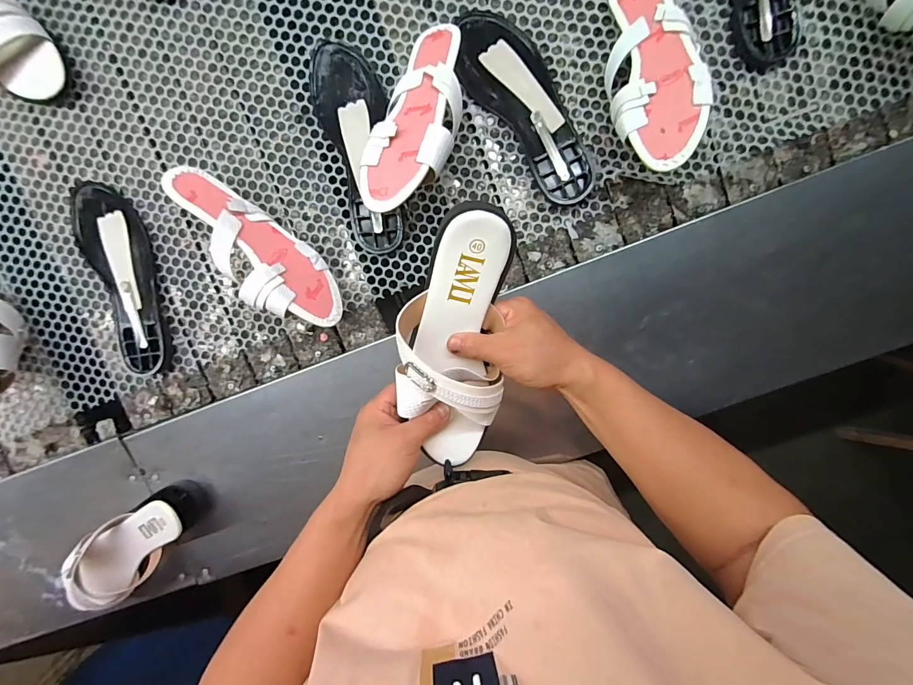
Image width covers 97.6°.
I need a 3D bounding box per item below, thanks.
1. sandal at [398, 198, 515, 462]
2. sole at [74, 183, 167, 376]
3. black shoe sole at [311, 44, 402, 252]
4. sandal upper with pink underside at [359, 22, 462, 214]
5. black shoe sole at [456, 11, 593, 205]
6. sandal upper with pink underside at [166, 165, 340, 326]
[{"bbox_3d":[-0.004,0.005,0.353,0.092,0.058,0.236,7,110,1],"label":"sandal"},{"bbox_3d":[-0.437,-0.084,0.529,0.083,0.023,0.245,-17,98,5],"label":"sole"},{"bbox_3d":[-0.123,-0.241,0.503,0.084,0.017,0.252,-11,98,4],"label":"black shoe sole"},{"bbox_3d":[-0.041,-0.260,0.451,0.090,0.032,0.236,16,82,0],"label":"sandal upper with pink underside"},{"bbox_3d":[0.087,-0.286,0.482,0.087,0.022,0.246,-38,96,7],"label":"black shoe sole"},{"bbox_3d":[-0.243,-0.106,0.486,0.239,0.096,0.052,43,141,-9],"label":"sandal upper with pink underside"}]

